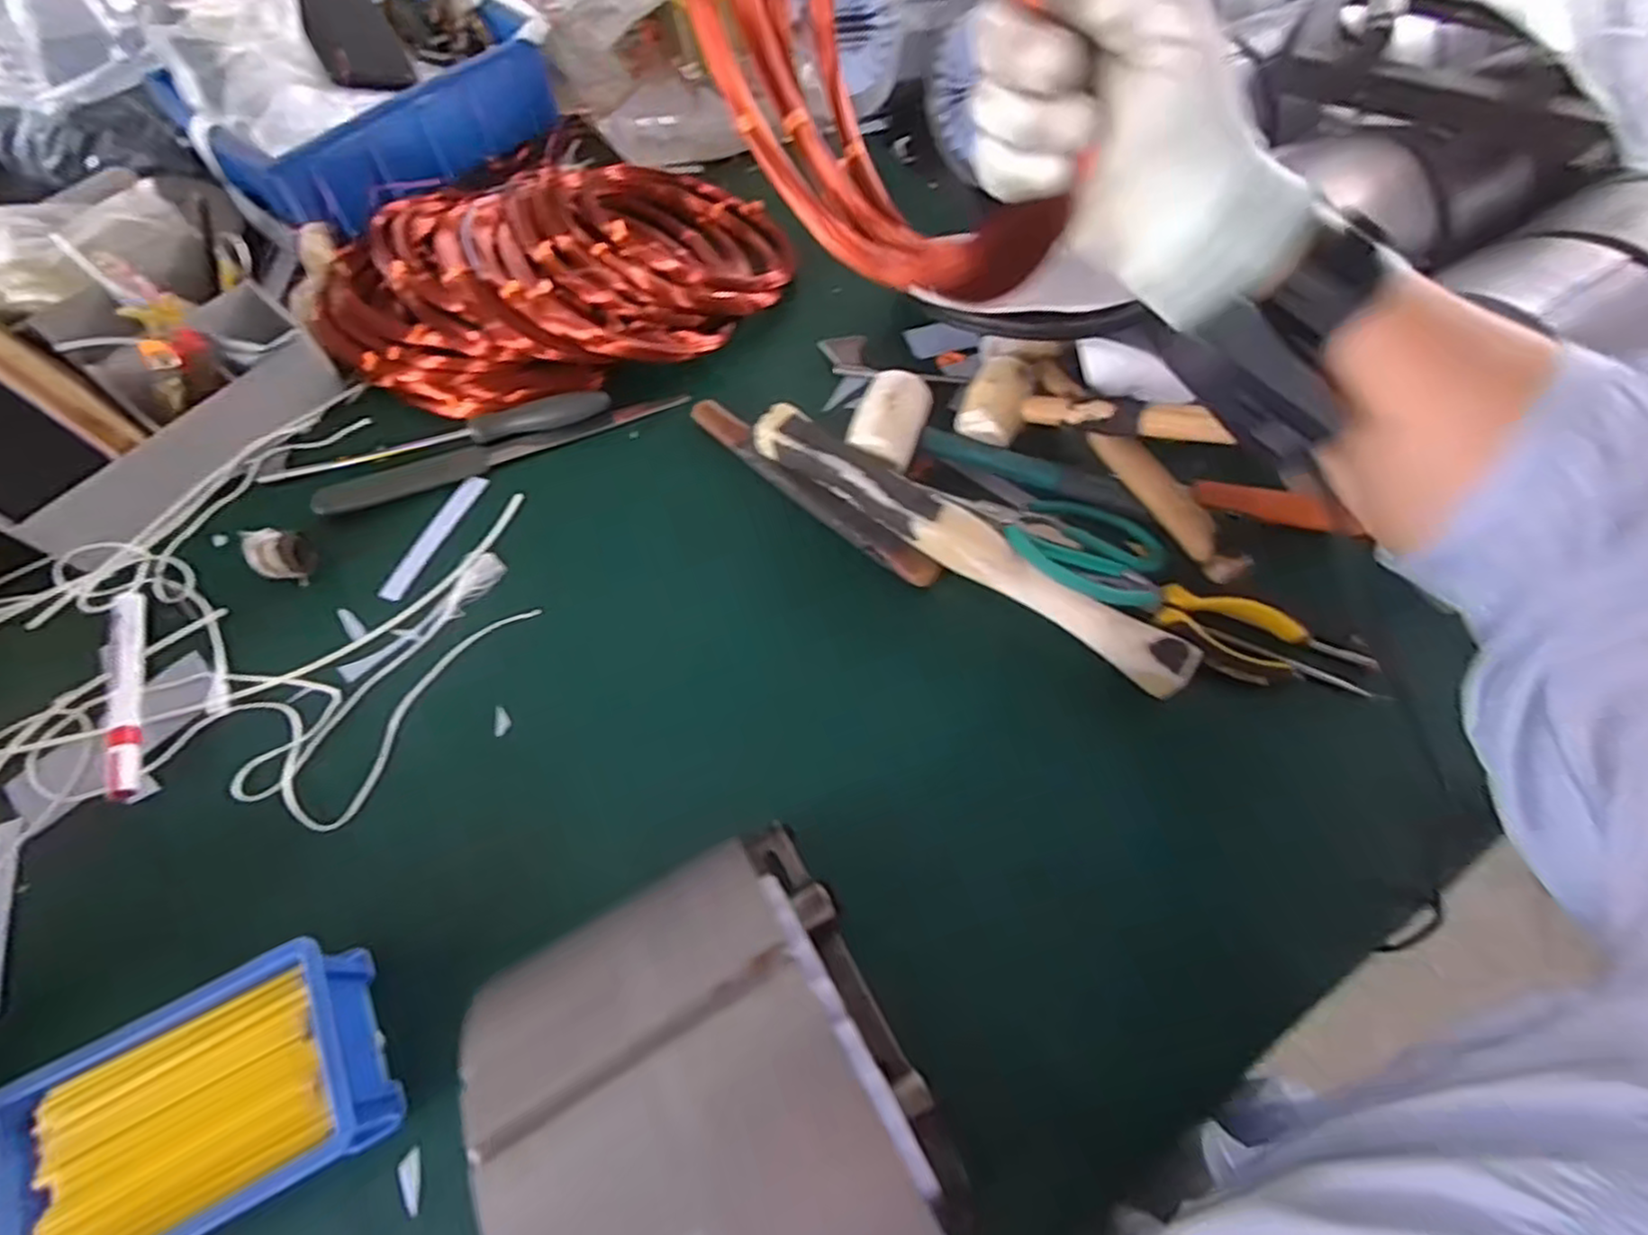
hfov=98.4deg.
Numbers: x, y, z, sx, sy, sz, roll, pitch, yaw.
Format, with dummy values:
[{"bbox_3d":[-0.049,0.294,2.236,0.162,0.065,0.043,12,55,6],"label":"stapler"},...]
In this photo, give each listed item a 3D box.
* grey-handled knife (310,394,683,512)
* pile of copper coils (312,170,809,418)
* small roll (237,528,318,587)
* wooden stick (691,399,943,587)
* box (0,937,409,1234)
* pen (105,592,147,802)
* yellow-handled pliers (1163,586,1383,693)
[{"bbox_3d":[-0.244,-0.132,0.550,0.277,0.006,0.031,-19,65,-10],"label":"grey-handled knife"},{"bbox_3d":[-0.216,-0.289,0.592,0.386,0.062,0.198,-19,65,-10],"label":"pile of copper coils"},{"bbox_3d":[-0.379,-0.042,0.495,0.035,0.024,0.038,0,63,0],"label":"small roll"},{"bbox_3d":[-0.013,-0.095,0.519,0.231,0.024,0.024,40,70,18],"label":"wooden stick"},{"bbox_3d":[-0.288,0.229,0.340,0.155,0.062,0.105,-25,66,-12],"label":"box"},{"bbox_3d":[-0.446,0.046,0.456,0.019,0.019,0.147,-19,65,-9],"label":"pen"},{"bbox_3d":[0.278,0.013,0.448,0.133,0.013,0.044,18,65,9],"label":"yellow-handled pliers"}]

